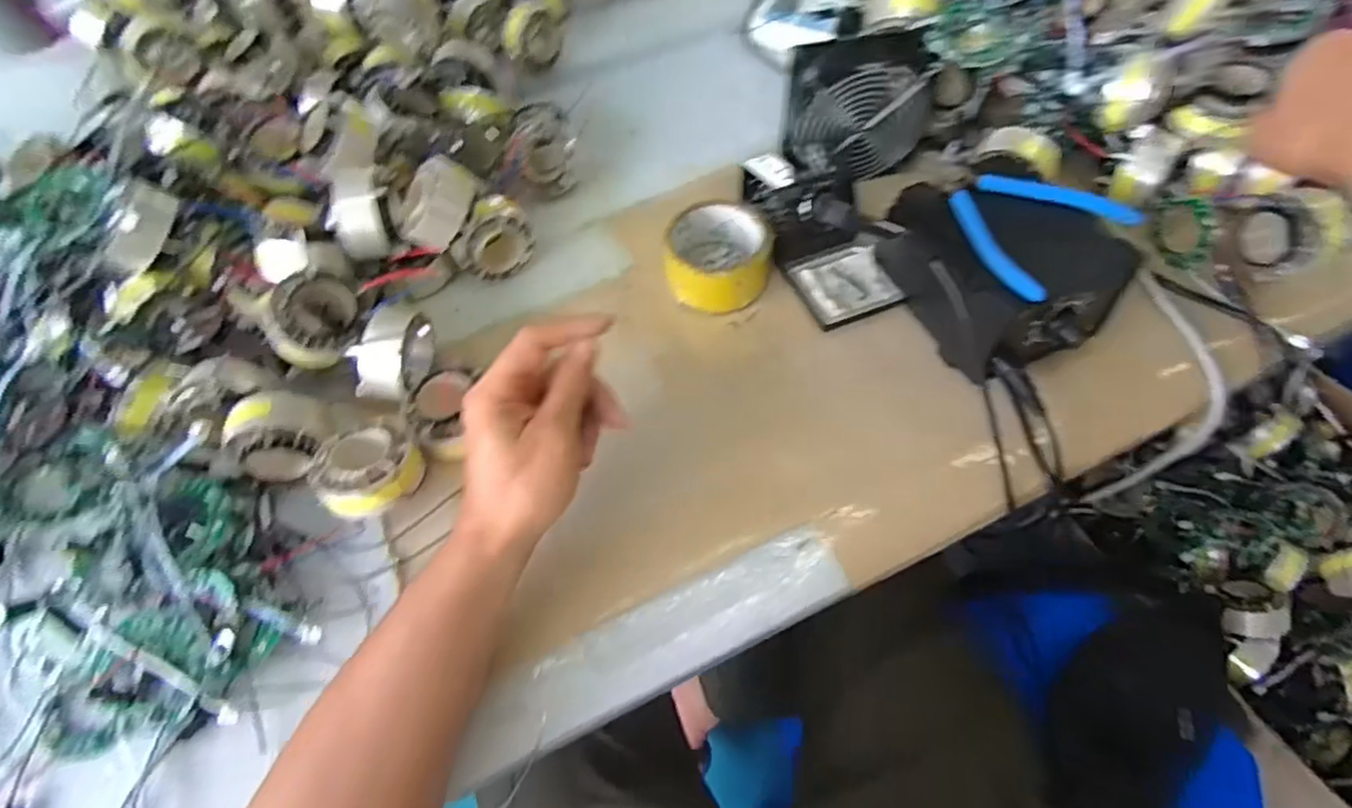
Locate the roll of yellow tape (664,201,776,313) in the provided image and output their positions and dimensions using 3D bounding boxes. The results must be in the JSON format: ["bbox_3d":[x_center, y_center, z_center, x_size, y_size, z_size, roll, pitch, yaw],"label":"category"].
[{"bbox_3d":[0.036,-0.123,0.545,0.084,0.046,0.087,-2,58,3],"label":"roll of yellow tape"}]

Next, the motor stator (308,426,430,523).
[{"bbox_3d":[-0.211,0.047,0.453,0.064,0.041,0.065,-2,58,3],"label":"motor stator"}]

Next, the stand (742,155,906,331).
[{"bbox_3d":[0.121,-0.148,0.544,0.092,0.066,0.164,-15,58,-5],"label":"stand"}]

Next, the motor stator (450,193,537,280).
[{"bbox_3d":[-0.157,-0.144,0.567,0.070,0.069,0.040,-23,59,-10],"label":"motor stator"}]

